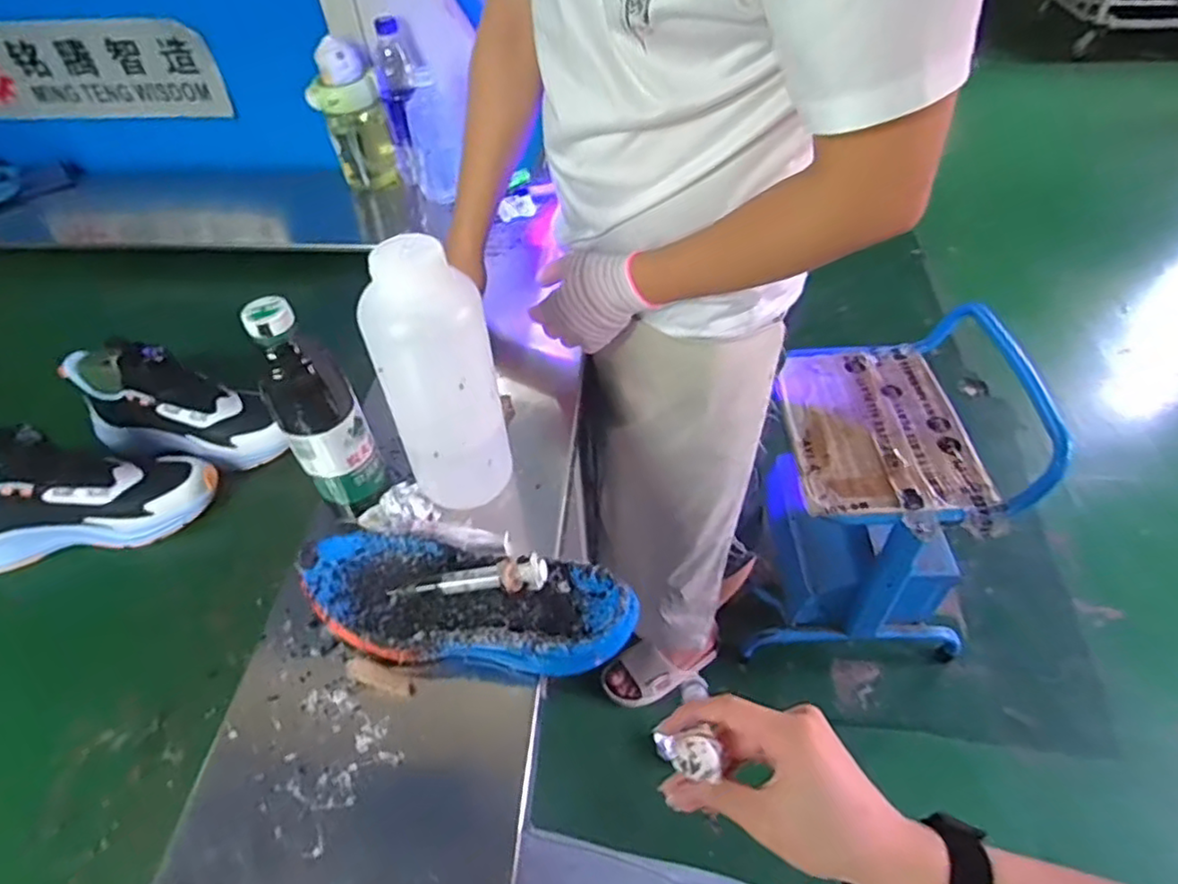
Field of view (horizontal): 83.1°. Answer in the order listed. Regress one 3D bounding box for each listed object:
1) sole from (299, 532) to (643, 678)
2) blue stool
[{"bbox_3d":[-0.102,0.126,0.533,0.279,0.046,0.106,9,49,11],"label":"sole"},{"bbox_3d":[0.496,0.089,1.200,0.395,0.516,0.382,0,48,3],"label":"blue stool"}]

